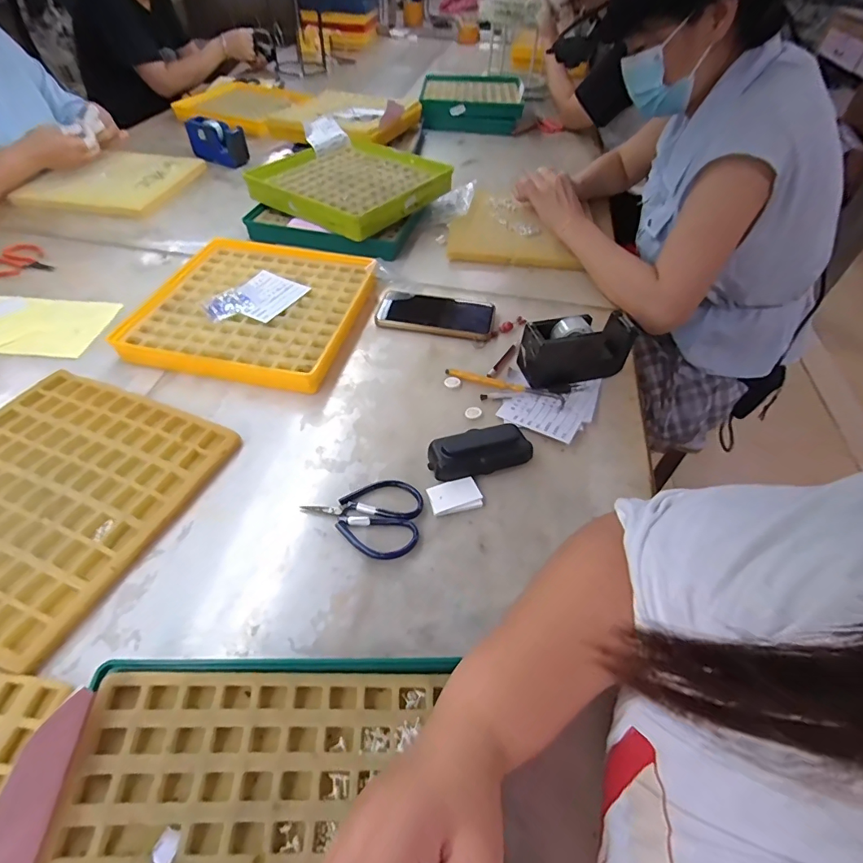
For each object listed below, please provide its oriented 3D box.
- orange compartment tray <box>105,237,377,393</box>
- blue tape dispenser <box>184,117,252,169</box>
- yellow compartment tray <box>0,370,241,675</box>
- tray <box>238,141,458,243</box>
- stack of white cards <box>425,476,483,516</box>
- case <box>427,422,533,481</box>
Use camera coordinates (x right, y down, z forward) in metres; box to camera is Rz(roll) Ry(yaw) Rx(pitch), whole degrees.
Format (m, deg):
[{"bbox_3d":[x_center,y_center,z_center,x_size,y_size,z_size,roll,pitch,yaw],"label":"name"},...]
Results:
[{"bbox_3d":[-0.253,-0.183,0.663,0.295,0.029,0.292,10,50,6],"label":"orange compartment tray"},{"bbox_3d":[-0.479,-0.653,1.041,0.126,0.069,0.066,29,54,21],"label":"blue tape dispenser"},{"bbox_3d":[-0.381,0.056,0.462,0.267,0.015,0.257,19,51,13],"label":"yellow compartment tray"},{"bbox_3d":[-0.153,-0.473,0.869,0.315,0.035,0.300,29,54,21],"label":"tray"},{"bbox_3d":[0.024,0.065,0.469,0.051,0.004,0.034,-13,51,-13],"label":"stack of white cards"},{"bbox_3d":[0.052,0.020,0.497,0.108,0.034,0.049,-11,51,-11],"label":"case"}]

